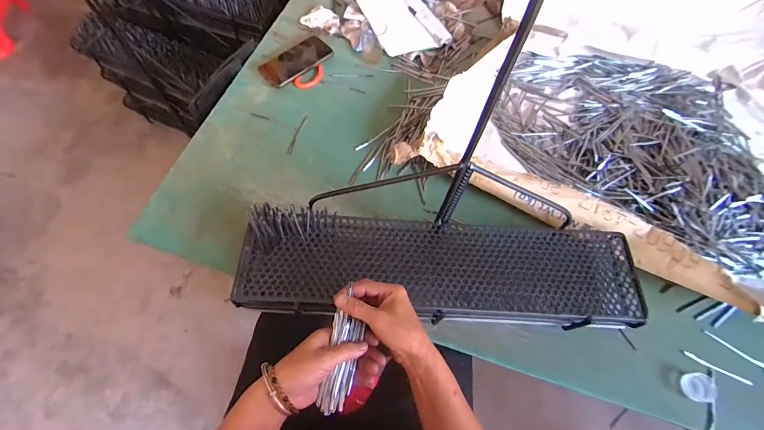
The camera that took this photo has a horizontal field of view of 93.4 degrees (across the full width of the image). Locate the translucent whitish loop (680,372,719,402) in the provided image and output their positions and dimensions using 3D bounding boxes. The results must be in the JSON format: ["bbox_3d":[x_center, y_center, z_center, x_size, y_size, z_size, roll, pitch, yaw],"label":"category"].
[{"bbox_3d":[0.488,0.265,0.553,0.040,0.030,0.040,1,63,-3],"label":"translucent whitish loop"}]

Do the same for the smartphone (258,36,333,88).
[{"bbox_3d":[-0.191,-0.346,0.815,0.164,0.006,0.074,-39,79,-19],"label":"smartphone"}]

